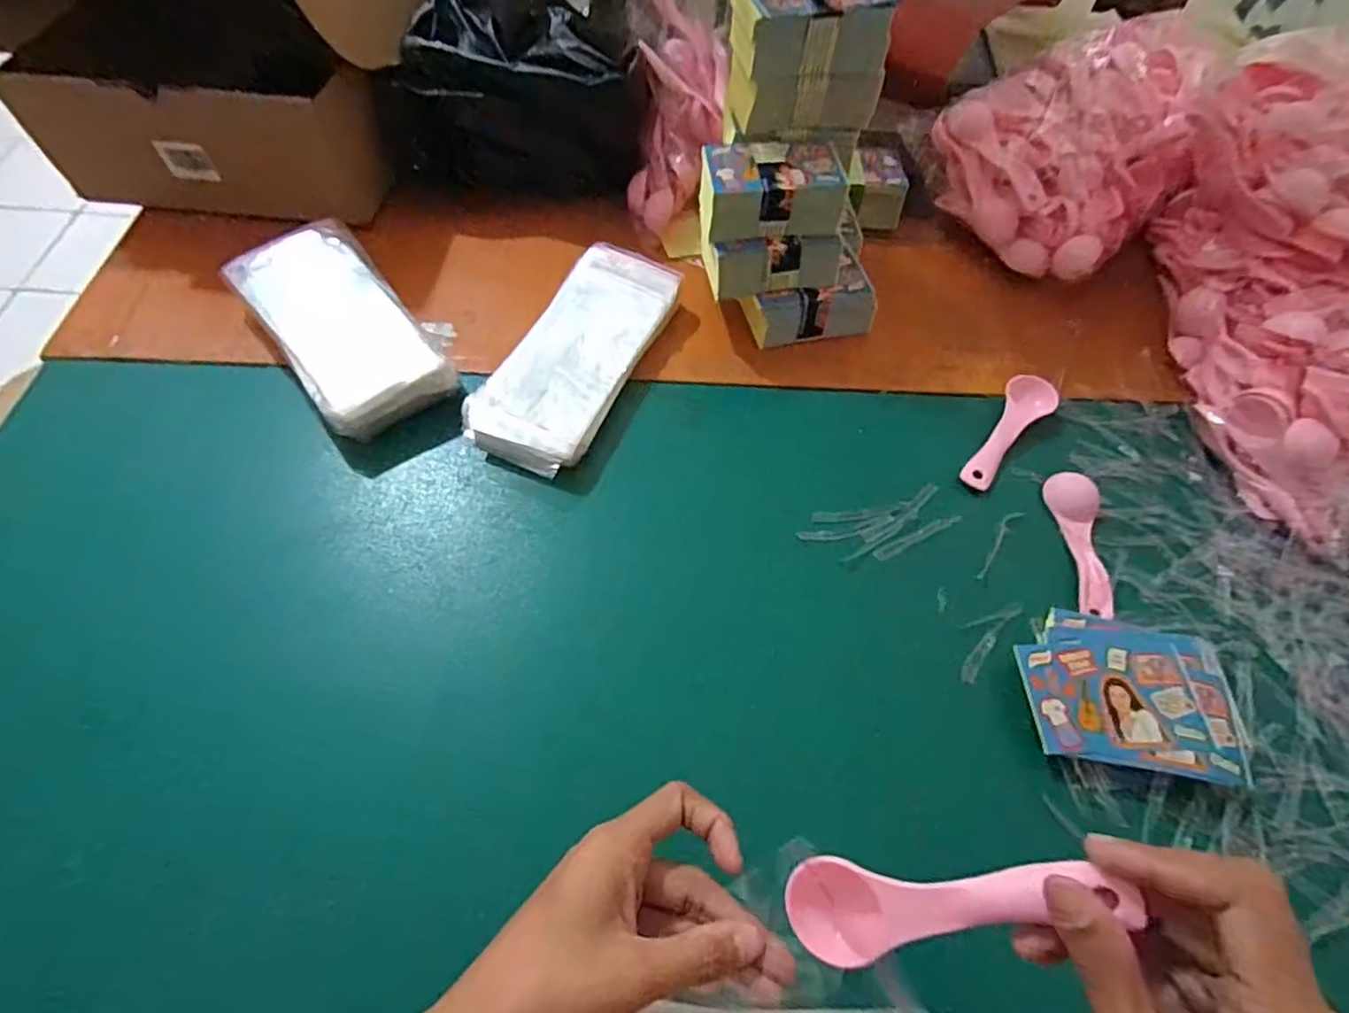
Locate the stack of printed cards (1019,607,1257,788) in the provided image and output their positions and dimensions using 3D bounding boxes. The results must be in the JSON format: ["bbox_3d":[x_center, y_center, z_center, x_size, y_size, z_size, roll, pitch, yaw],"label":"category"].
[{"bbox_3d":[0.255,0.104,0.382,0.116,0.021,0.089,11,58,3],"label":"stack of printed cards"}]

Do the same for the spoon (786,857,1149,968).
[{"bbox_3d":[0.092,0.135,0.229,0.109,0.010,0.033,-19,56,23],"label":"spoon"}]

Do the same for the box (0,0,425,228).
[{"bbox_3d":[-0.353,-0.357,0.533,0.262,0.165,0.182,11,58,3],"label":"box"}]

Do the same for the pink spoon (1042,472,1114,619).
[{"bbox_3d":[0.268,0.023,0.445,0.032,0.012,0.106,11,58,3],"label":"pink spoon"}]

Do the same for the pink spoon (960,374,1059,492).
[{"bbox_3d":[0.237,-0.056,0.482,0.034,0.016,0.106,38,63,18],"label":"pink spoon"}]

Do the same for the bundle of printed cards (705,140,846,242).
[{"bbox_3d":[0.066,-0.224,0.474,0.095,0.036,0.064,-2,59,-5],"label":"bundle of printed cards"}]

